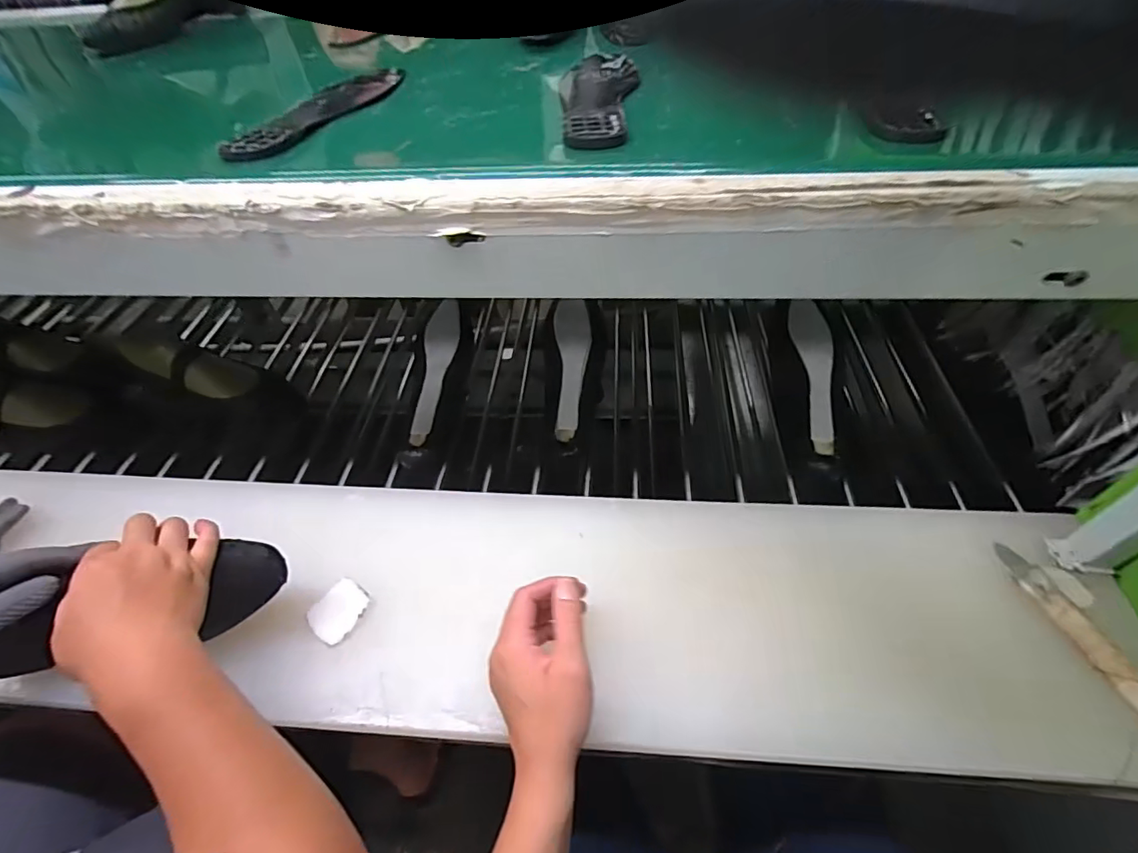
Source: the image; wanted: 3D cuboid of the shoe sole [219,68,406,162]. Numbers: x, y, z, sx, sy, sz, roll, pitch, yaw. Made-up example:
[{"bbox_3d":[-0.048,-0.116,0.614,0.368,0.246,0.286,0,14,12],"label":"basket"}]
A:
[{"bbox_3d":[-0.254,-0.328,0.533,0.077,0.013,0.261,11,51,12],"label":"shoe sole"}]

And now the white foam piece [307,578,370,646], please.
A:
[{"bbox_3d":[-0.222,0.177,0.499,0.044,0.008,0.056,18,53,18],"label":"white foam piece"}]

